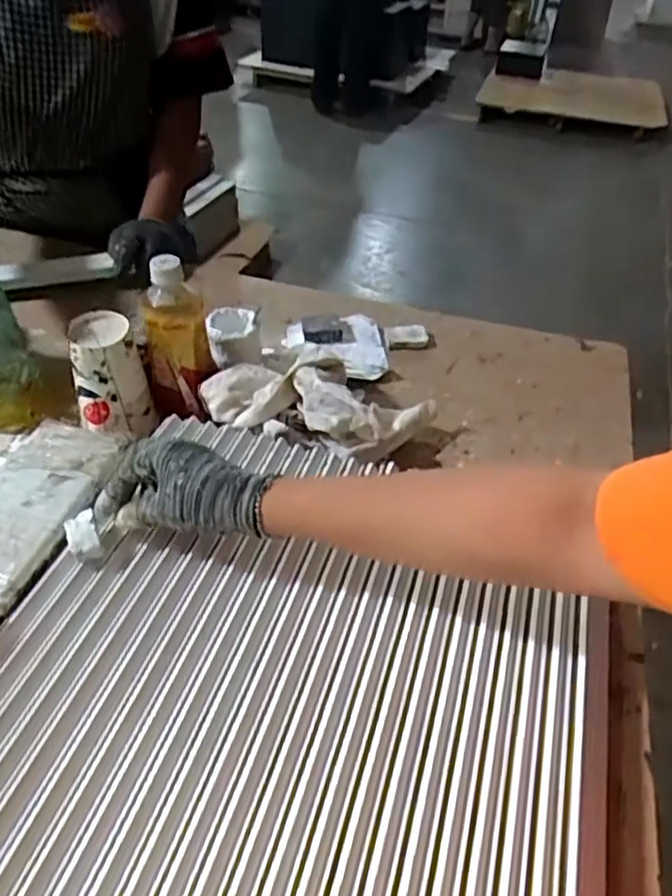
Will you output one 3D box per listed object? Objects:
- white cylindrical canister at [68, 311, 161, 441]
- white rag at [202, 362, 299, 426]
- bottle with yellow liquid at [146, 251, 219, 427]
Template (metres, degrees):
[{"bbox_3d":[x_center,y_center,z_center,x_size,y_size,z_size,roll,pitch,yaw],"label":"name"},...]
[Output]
[{"bbox_3d":[-0.237,-0.075,0.699,0.071,0.112,0.071,1,42,-1],"label":"white cylindrical canister"},{"bbox_3d":[-0.093,-0.054,0.697,0.097,0.043,0.065,-4,43,-8],"label":"white rag"},{"bbox_3d":[-0.162,-0.108,0.697,0.070,0.172,0.056,-12,44,-15],"label":"bottle with yellow liquid"}]

